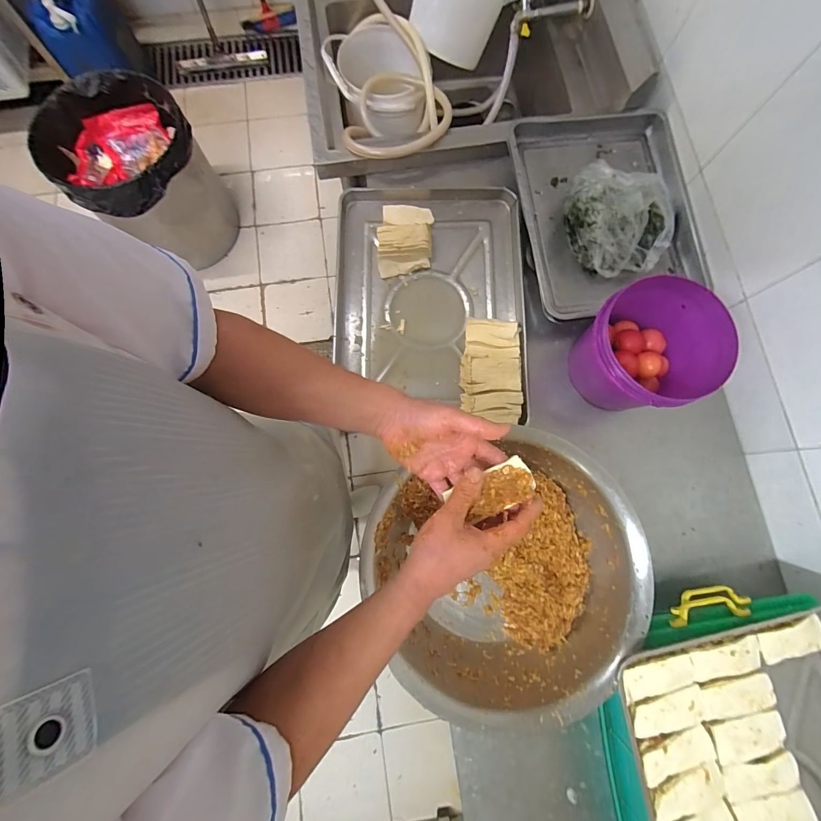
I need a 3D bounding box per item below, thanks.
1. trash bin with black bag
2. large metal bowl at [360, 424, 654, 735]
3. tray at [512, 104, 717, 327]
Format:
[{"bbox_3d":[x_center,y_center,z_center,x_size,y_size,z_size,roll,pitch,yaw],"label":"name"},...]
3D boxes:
[{"bbox_3d":[-0.929,-0.841,1.401,0.396,0.457,0.422,0,79,-1],"label":"trash bin with black bag"},{"bbox_3d":[0.170,0.283,0.681,0.442,0.158,0.421,0,79,-1],"label":"large metal bowl"},{"bbox_3d":[0.429,-0.445,0.820,0.370,0.145,0.445,-10,80,-3],"label":"tray"}]

